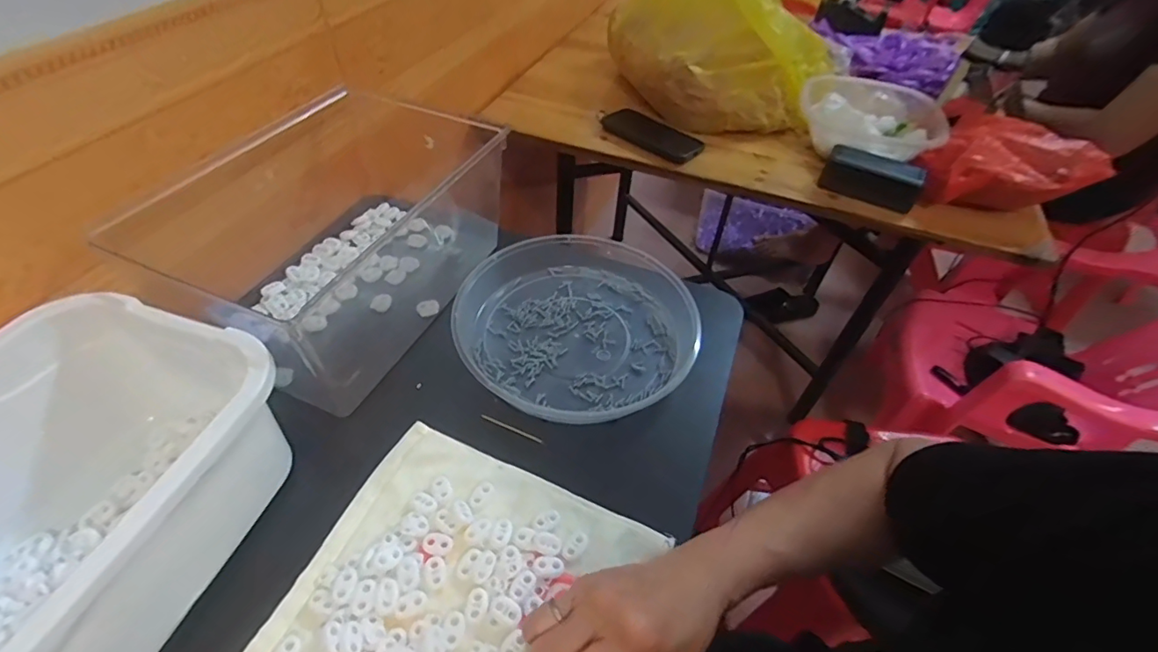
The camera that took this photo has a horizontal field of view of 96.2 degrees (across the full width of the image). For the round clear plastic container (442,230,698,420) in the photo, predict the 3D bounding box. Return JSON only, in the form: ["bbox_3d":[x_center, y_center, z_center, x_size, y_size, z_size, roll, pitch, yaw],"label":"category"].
[{"bbox_3d":[-0.003,-0.009,0.516,0.227,0.037,0.215,2,47,-2],"label":"round clear plastic container"}]

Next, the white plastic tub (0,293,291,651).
[{"bbox_3d":[-0.316,0.115,0.318,0.186,0.114,0.242,16,48,11],"label":"white plastic tub"}]

